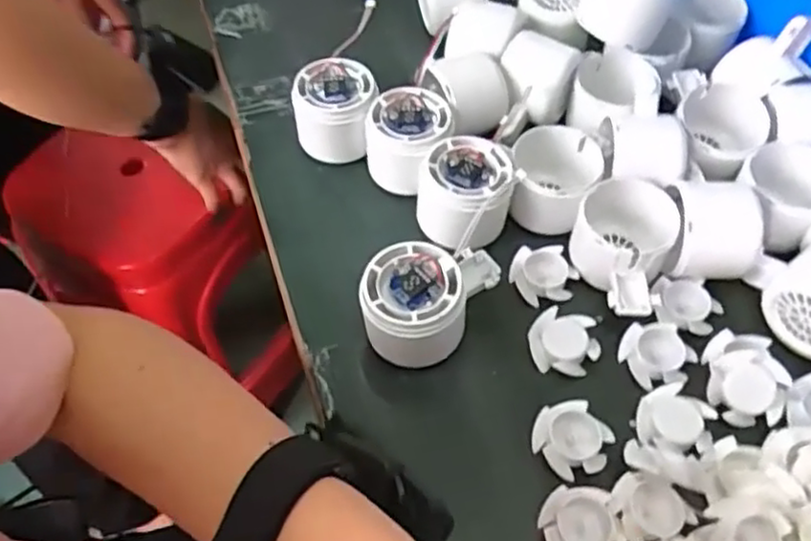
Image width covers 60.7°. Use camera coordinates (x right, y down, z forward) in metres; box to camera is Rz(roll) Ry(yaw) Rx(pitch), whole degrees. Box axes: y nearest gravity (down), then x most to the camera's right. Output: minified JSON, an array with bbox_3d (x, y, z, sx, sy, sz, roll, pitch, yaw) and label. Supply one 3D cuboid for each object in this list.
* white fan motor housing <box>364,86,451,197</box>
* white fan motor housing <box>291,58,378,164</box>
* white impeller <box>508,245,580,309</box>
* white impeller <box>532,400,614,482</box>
[{"bbox_3d":[0.001,-0.086,0.472,0.058,0.049,0.060,3,56,5],"label":"white fan motor housing"},{"bbox_3d":[-0.048,-0.112,0.494,0.060,0.056,0.054,1,56,3],"label":"white fan motor housing"},{"bbox_3d":[0.088,0.003,0.441,0.036,0.013,0.040,-25,59,-14],"label":"white impeller"},{"bbox_3d":[0.090,0.092,0.376,0.037,0.013,0.040,-1,56,2],"label":"white impeller"}]

